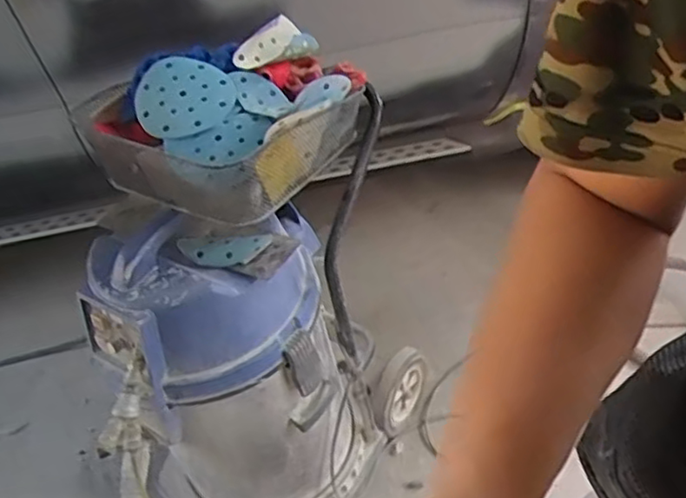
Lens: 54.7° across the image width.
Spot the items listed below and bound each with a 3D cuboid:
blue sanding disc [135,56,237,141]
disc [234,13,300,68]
[{"bbox_3d":[-0.232,-0.222,0.975,0.149,0.017,0.148,-3,63,5],"label":"blue sanding disc"},{"bbox_3d":[-0.122,-0.324,1.052,0.116,0.073,0.012,-40,68,-11],"label":"disc"}]

